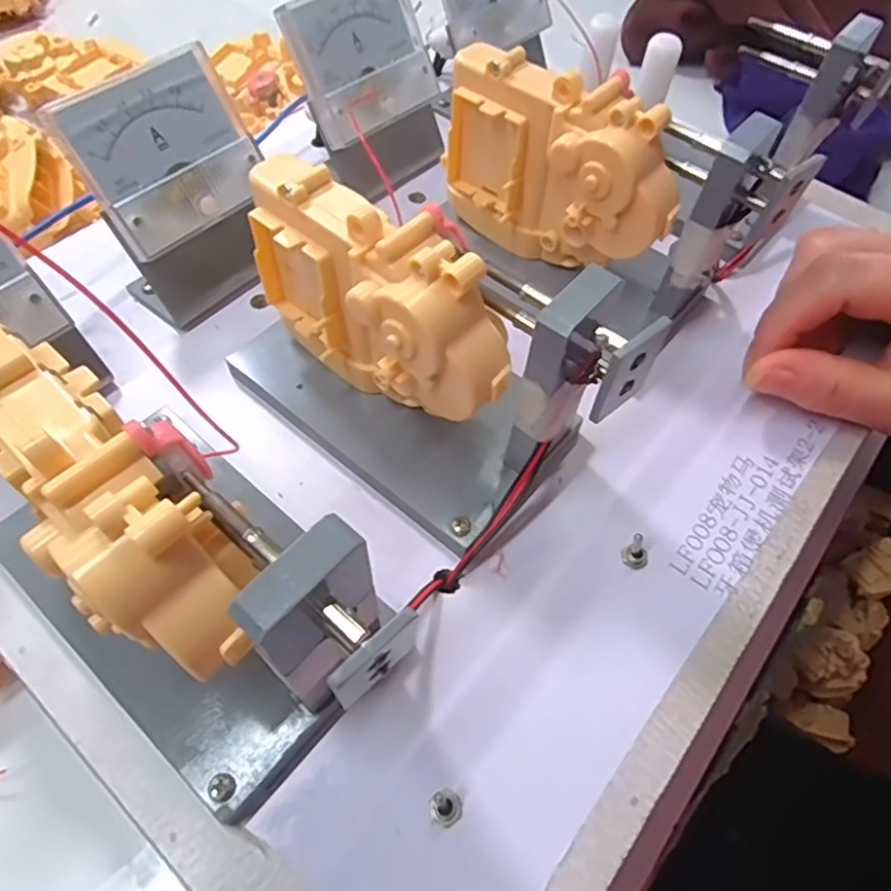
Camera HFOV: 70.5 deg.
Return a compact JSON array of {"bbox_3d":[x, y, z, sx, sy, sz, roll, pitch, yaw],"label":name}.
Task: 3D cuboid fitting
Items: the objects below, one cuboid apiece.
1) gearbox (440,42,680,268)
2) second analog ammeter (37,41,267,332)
[{"bbox_3d":[0.042,-0.104,0.245,0.098,0.069,0.029,39,64,20],"label":"gearbox"},{"bbox_3d":[-0.099,-0.095,0.249,0.045,0.081,0.066,36,63,19],"label":"second analog ammeter"}]

